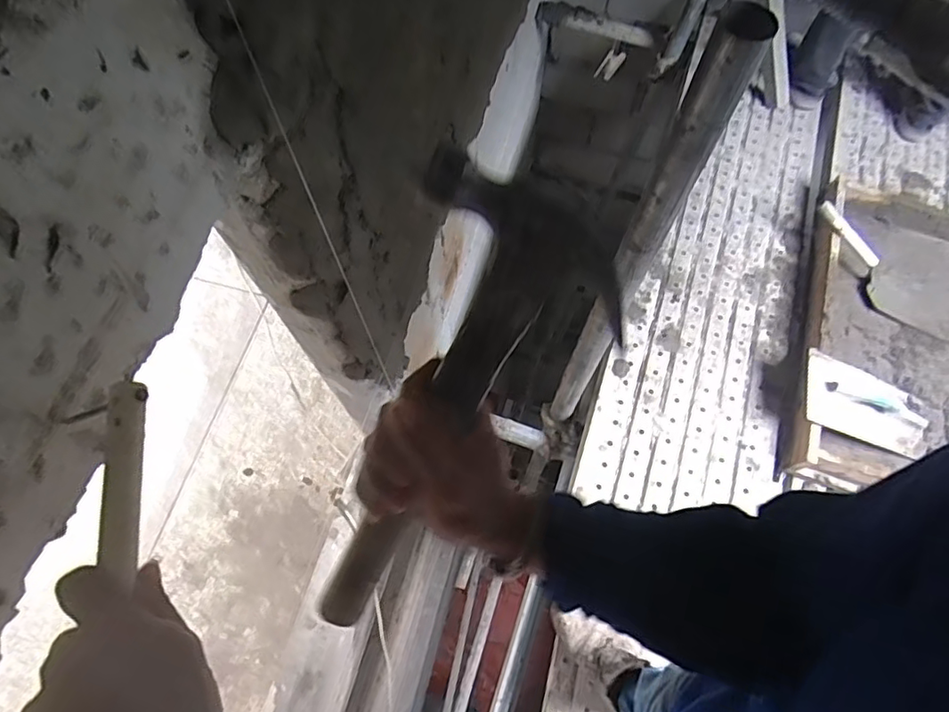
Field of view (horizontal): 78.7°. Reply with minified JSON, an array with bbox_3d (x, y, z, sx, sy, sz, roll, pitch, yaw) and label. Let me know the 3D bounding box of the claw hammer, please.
[{"bbox_3d":[-0.024,0.055,0.328,0.100,0.309,0.045,31,27,12],"label":"claw hammer"}]

